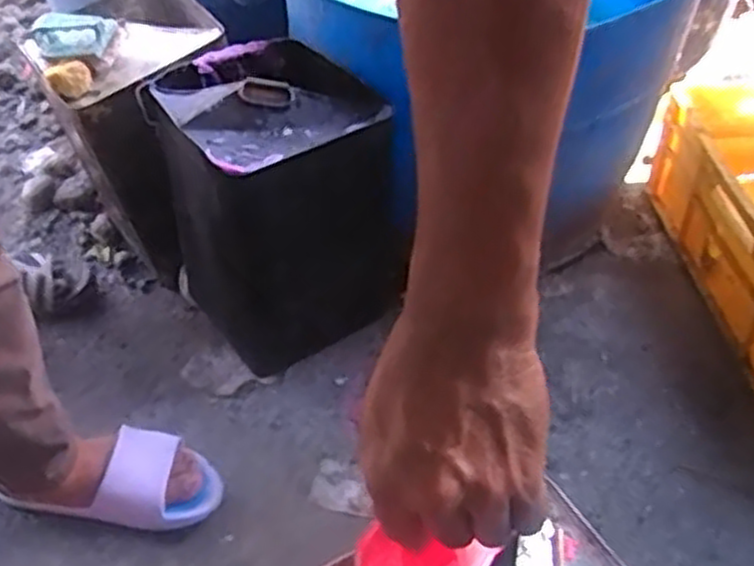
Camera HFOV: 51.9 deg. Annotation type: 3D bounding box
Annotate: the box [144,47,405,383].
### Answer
[{"bbox_3d":[-0.132,-0.098,1.082,0.252,0.377,0.292,-30,49,-26],"label":"box"}]

